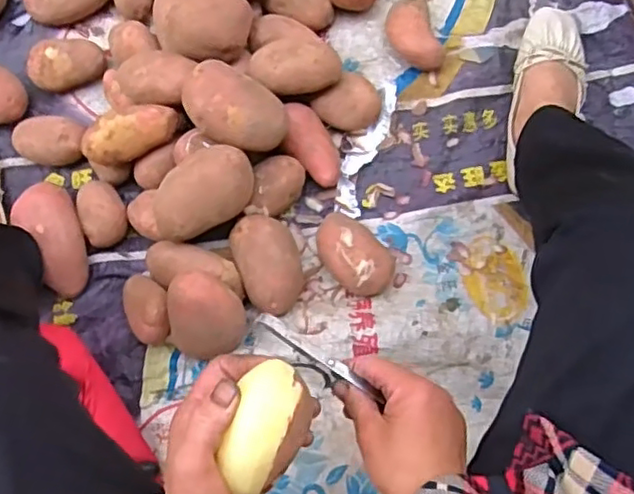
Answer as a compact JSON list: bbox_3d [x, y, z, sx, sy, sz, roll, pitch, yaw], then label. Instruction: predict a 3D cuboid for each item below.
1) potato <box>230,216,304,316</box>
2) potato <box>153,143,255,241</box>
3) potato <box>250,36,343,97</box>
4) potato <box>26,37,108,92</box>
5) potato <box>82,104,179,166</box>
[{"bbox_3d":[-0.056,0.020,0.765,0.072,0.064,0.121,-20,84,-2],"label":"potato"},{"bbox_3d":[-0.130,-0.059,0.738,0.079,0.069,0.128,44,85,4],"label":"potato"},{"bbox_3d":[-0.025,-0.216,0.778,0.109,0.052,0.066,-1,84,0],"label":"potato"},{"bbox_3d":[-0.319,-0.235,0.820,0.094,0.049,0.058,-20,81,-2],"label":"potato"},{"bbox_3d":[-0.220,-0.133,0.761,0.116,0.052,0.055,-27,84,-3],"label":"potato"}]

